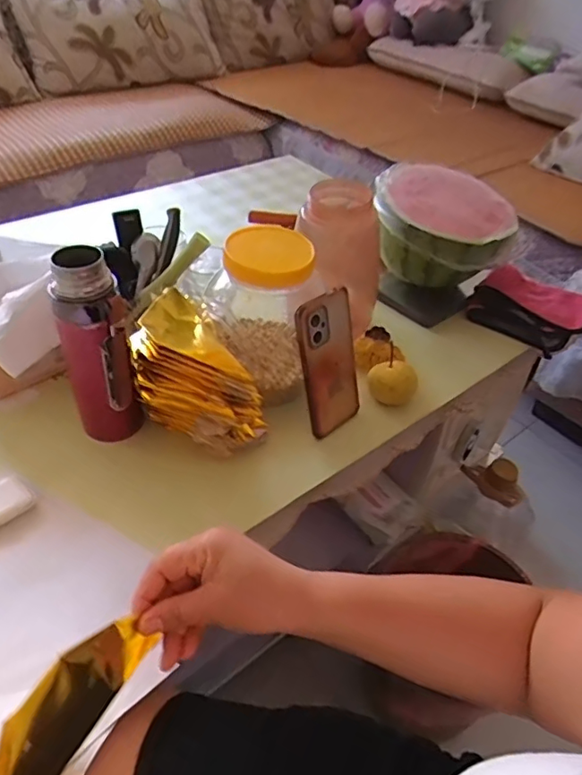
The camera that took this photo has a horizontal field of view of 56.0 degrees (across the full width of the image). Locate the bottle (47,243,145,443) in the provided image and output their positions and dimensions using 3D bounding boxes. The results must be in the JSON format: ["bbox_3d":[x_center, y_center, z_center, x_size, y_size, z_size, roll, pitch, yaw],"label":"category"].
[{"bbox_3d":[-0.197,-0.032,0.561,0.061,0.210,0.057,-21,48,-25],"label":"bottle"}]

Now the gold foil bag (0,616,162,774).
[{"bbox_3d":[-0.137,0.203,0.337,0.020,0.090,0.127,22,45,18],"label":"gold foil bag"}]

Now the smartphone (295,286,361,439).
[{"bbox_3d":[0.045,-0.024,0.610,0.075,0.169,0.012,-32,40,-27],"label":"smartphone"}]

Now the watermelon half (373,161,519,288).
[{"bbox_3d":[0.221,-0.231,0.811,0.201,0.121,0.150,6,42,1],"label":"watermelon half"}]

